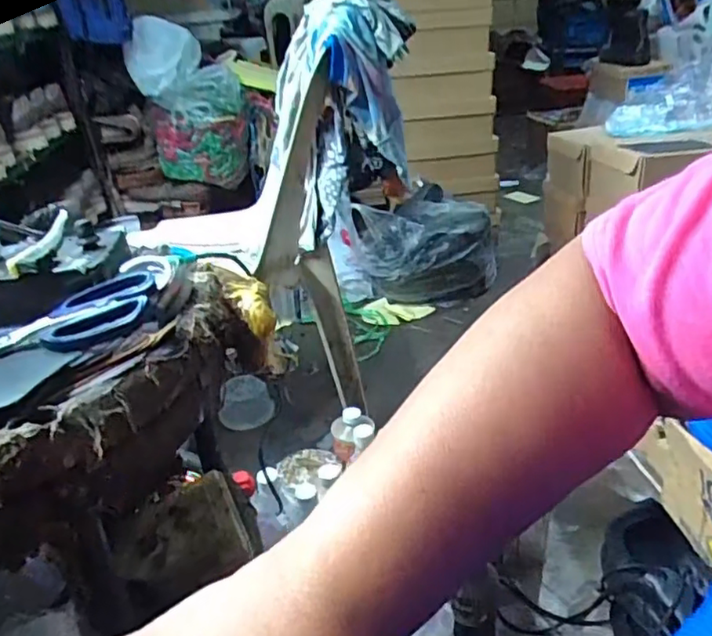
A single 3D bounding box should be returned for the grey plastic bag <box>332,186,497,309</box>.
[{"bbox_3d":[0.159,-0.194,1.704,0.450,0.266,0.217,1,28,9],"label":"grey plastic bag"}]

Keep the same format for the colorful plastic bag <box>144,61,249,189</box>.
[{"bbox_3d":[-0.436,-0.529,1.698,0.246,0.305,0.108,-13,29,-16],"label":"colorful plastic bag"}]

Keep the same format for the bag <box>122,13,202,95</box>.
[{"bbox_3d":[-0.527,-0.719,1.658,0.190,0.178,0.121,-13,29,-18],"label":"bag"}]

